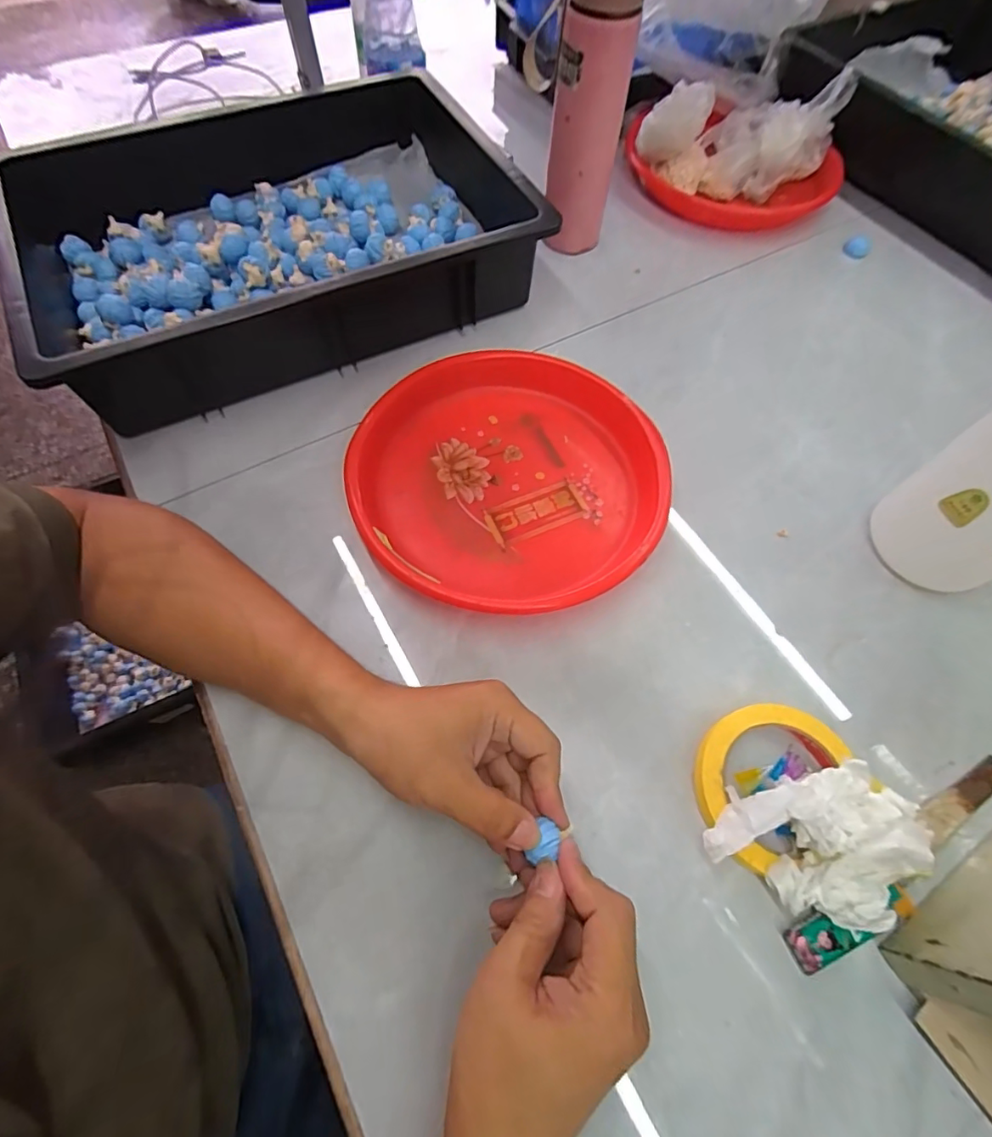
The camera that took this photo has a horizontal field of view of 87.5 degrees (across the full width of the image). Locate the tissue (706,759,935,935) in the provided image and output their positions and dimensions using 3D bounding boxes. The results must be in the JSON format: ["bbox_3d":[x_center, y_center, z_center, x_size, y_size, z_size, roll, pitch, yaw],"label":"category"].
[{"bbox_3d":[0.192,0.158,0.313,0.103,0.049,0.090,30,67,13],"label":"tissue"}]

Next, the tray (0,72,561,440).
[{"bbox_3d":[-0.212,-0.332,0.522,0.458,0.094,0.320,-26,67,-12],"label":"tray"}]

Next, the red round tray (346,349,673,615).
[{"bbox_3d":[0.012,-0.077,0.433,0.245,0.041,0.247,0,64,0],"label":"red round tray"}]

